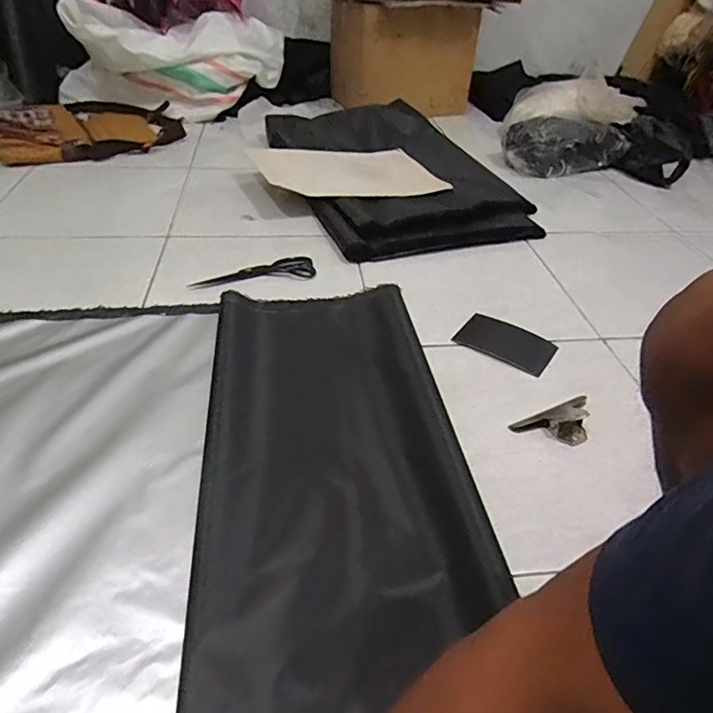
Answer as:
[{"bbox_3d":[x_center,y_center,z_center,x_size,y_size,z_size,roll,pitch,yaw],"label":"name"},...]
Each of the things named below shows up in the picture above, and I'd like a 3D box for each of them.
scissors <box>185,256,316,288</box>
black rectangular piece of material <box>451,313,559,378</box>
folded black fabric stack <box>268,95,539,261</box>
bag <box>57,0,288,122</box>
[{"bbox_3d":[-0.198,-0.162,0.997,0.240,0.010,0.067,-12,44,-18],"label":"scissors"},{"bbox_3d":[0.262,-0.027,0.893,0.156,0.011,0.113,26,46,23],"label":"black rectangular piece of material"},{"bbox_3d":[0.102,-0.527,1.388,0.546,0.078,0.796,-11,44,-17],"label":"folded black fabric stack"},{"bbox_3d":[-0.578,-0.948,1.645,0.718,0.280,0.222,-11,43,-16],"label":"bag"}]

